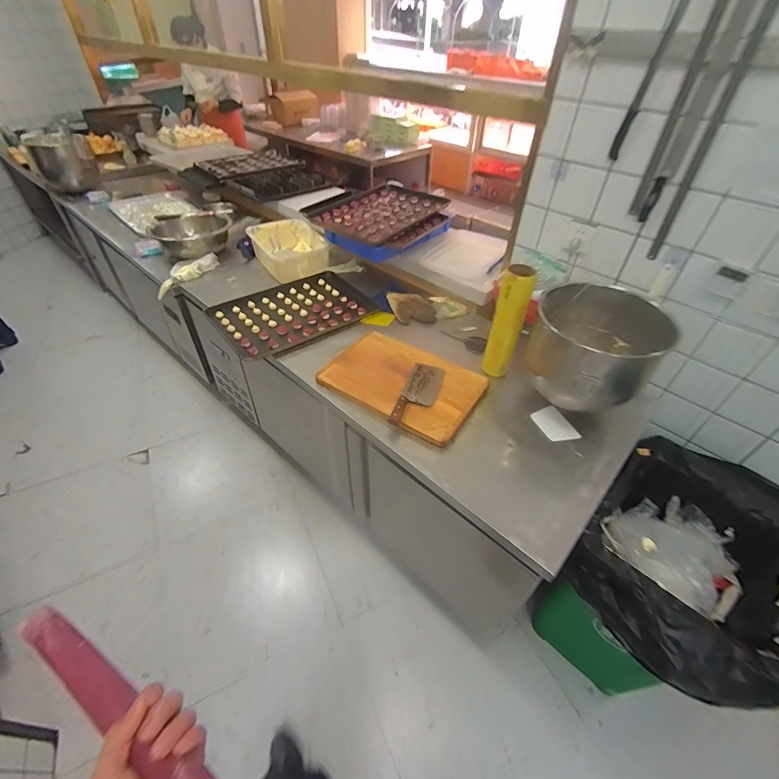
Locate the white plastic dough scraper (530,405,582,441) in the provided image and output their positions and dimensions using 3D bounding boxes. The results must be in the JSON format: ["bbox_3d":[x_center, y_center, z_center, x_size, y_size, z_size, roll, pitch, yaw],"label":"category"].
[{"bbox_3d":[0.487,0.103,1.143,0.101,0.006,0.130,-12,46,-18],"label":"white plastic dough scraper"}]

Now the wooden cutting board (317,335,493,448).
[{"bbox_3d":[0.044,-0.029,1.246,0.471,0.041,0.332,25,49,22],"label":"wooden cutting board"}]

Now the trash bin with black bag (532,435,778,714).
[{"bbox_3d":[0.771,0.600,1.177,0.437,0.699,0.590,35,53,29],"label":"trash bin with black bag"}]

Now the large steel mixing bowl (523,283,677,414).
[{"bbox_3d":[0.564,-0.099,1.100,0.314,0.255,0.346,25,49,22],"label":"large steel mixing bowl"}]

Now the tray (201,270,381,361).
[{"bbox_3d":[-0.381,-0.315,1.551,0.570,0.035,0.406,-27,51,-26],"label":"tray"}]

